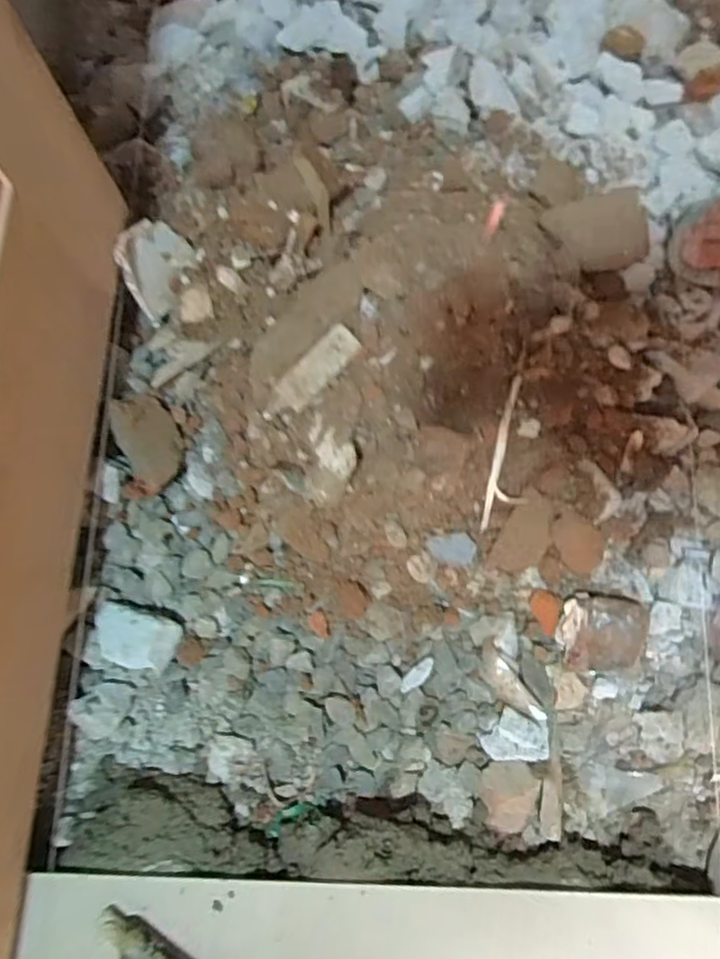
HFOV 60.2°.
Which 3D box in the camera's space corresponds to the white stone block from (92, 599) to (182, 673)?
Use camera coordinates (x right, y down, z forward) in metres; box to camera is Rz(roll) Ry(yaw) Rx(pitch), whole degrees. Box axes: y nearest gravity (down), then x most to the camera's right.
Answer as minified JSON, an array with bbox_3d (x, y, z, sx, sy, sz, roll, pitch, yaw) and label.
[{"bbox_3d":[-0.230,0.158,0.627,0.093,0.033,0.058,14,79,2],"label":"white stone block"}]

